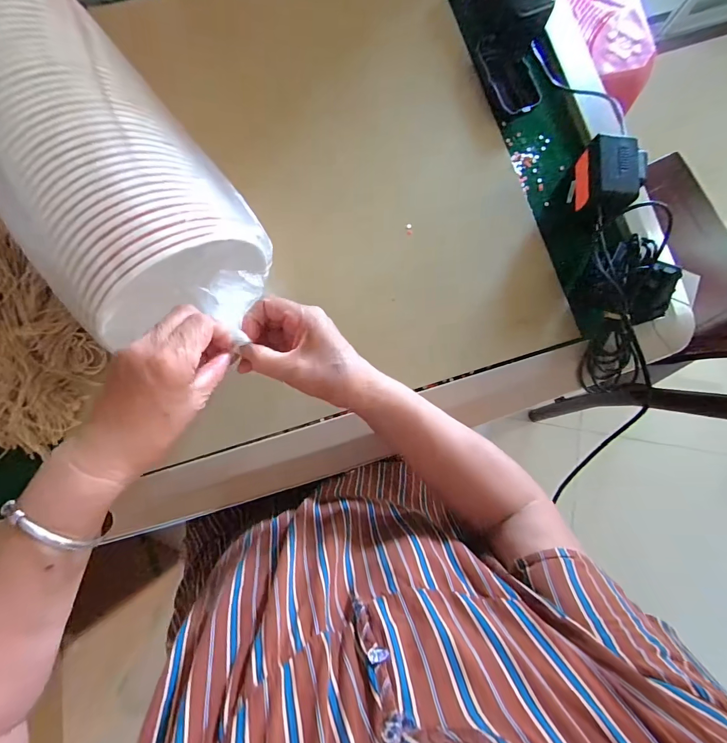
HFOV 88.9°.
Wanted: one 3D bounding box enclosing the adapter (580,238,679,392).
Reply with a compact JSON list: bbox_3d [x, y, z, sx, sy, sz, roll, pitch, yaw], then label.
[{"bbox_3d":[0.308,-0.062,0.428,0.086,0.055,0.172,4,101,-2],"label":"adapter"}]

